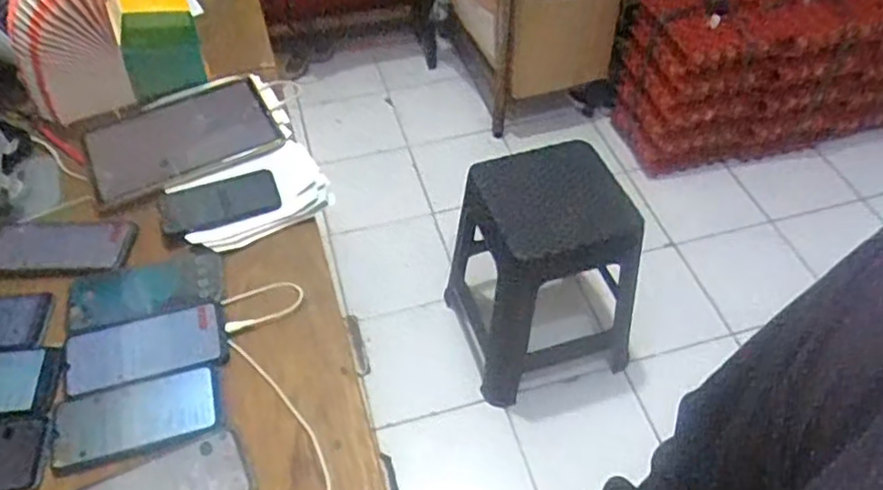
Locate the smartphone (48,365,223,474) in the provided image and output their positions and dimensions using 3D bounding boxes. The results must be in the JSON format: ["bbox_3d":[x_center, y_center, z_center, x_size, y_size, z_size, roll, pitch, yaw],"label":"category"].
[{"bbox_3d":[-0.305,0.168,0.672,0.161,0.009,0.075,-14,51,-10],"label":"smartphone"}]

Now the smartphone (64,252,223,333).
[{"bbox_3d":[-0.341,0.051,0.778,0.174,0.013,0.074,-12,51,-8],"label":"smartphone"}]

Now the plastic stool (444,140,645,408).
[{"bbox_3d":[0.218,0.061,1.495,0.334,0.543,0.327,-15,51,-11],"label":"plastic stool"}]

